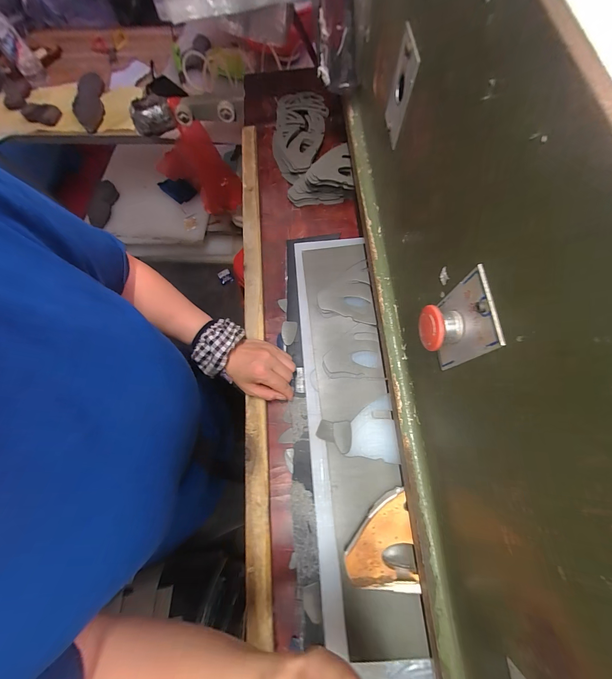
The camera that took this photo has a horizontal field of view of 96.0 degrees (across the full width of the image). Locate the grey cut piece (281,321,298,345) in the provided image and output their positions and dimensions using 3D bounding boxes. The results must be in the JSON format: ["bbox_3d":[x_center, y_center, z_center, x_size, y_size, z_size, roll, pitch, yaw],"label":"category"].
[{"bbox_3d":[-0.030,-0.010,0.482,0.026,0.011,0.041,7,73,4],"label":"grey cut piece"}]

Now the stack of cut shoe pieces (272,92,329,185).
[{"bbox_3d":[-0.018,-0.457,0.620,0.111,0.046,0.240,9,73,5],"label":"stack of cut shoe pieces"}]

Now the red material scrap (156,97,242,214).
[{"bbox_3d":[-0.378,-0.596,0.922,0.290,0.421,0.093,23,75,9],"label":"red material scrap"}]

